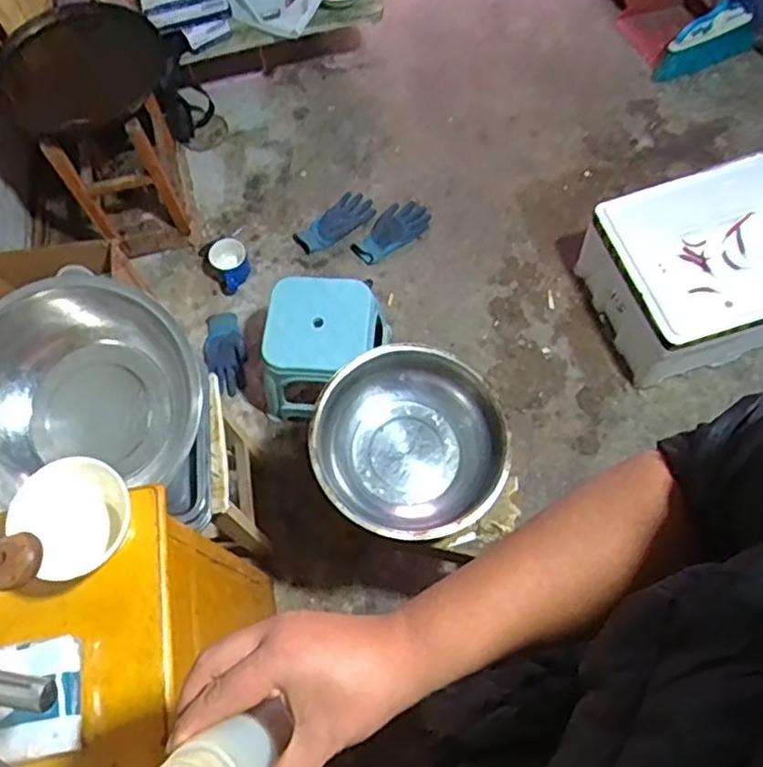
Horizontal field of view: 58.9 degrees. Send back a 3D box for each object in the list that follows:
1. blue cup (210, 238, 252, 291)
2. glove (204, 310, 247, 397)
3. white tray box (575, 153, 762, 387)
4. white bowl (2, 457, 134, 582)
[{"bbox_3d":[-0.396,-0.315,1.780,0.103,0.073,0.124,-27,69,-8],"label":"blue cup"},{"bbox_3d":[-0.398,-0.080,1.736,0.098,0.075,0.236,-16,68,-4],"label":"glove"},{"bbox_3d":[0.862,-0.289,1.591,0.657,0.301,0.381,-18,68,-4],"label":"white tray box"},{"bbox_3d":[-0.348,0.153,0.767,0.115,0.062,0.128,32,73,15],"label":"white bowl"}]

